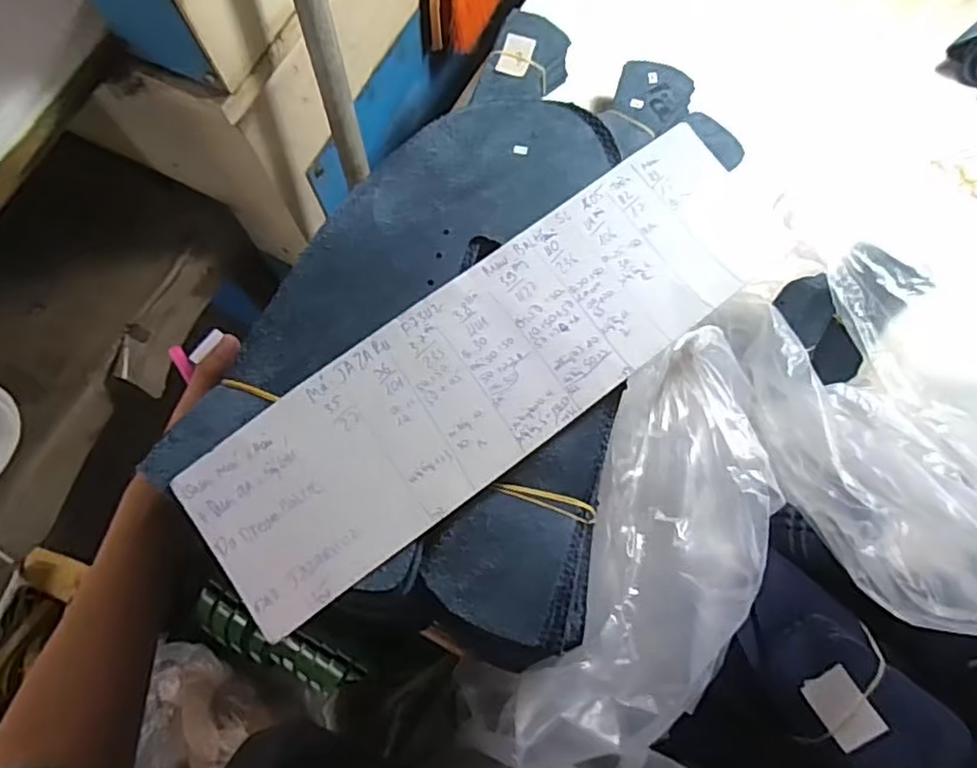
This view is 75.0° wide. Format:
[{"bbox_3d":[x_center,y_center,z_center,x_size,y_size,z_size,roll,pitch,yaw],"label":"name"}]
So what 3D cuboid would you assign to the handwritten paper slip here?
[{"bbox_3d":[0.005,-0.013,0.311,0.311,0.005,0.093,-35,77,-8],"label":"handwritten paper slip"}]

